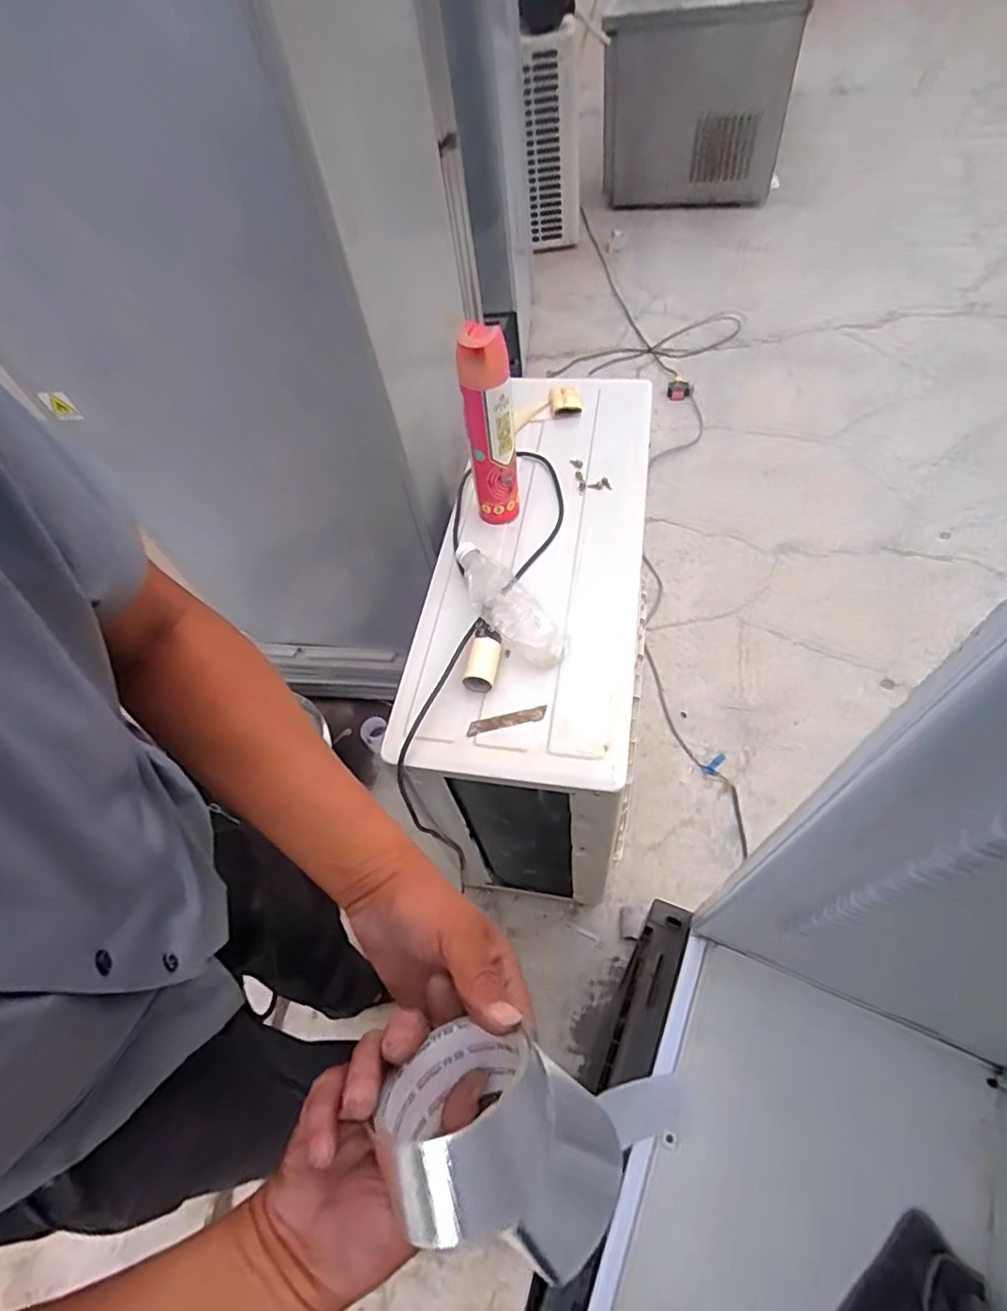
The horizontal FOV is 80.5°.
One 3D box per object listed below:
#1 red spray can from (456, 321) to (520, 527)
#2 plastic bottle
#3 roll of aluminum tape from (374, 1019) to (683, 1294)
[{"bbox_3d":[-0.017,-0.297,0.816,0.068,0.279,0.060,-10,57,1],"label":"red spray can"},{"bbox_3d":[0.003,-0.075,0.803,0.082,0.047,0.221,-30,63,-14],"label":"plastic bottle"},{"bbox_3d":[0.011,0.249,0.306,0.145,0.076,0.098,20,63,13],"label":"roll of aluminum tape"}]

